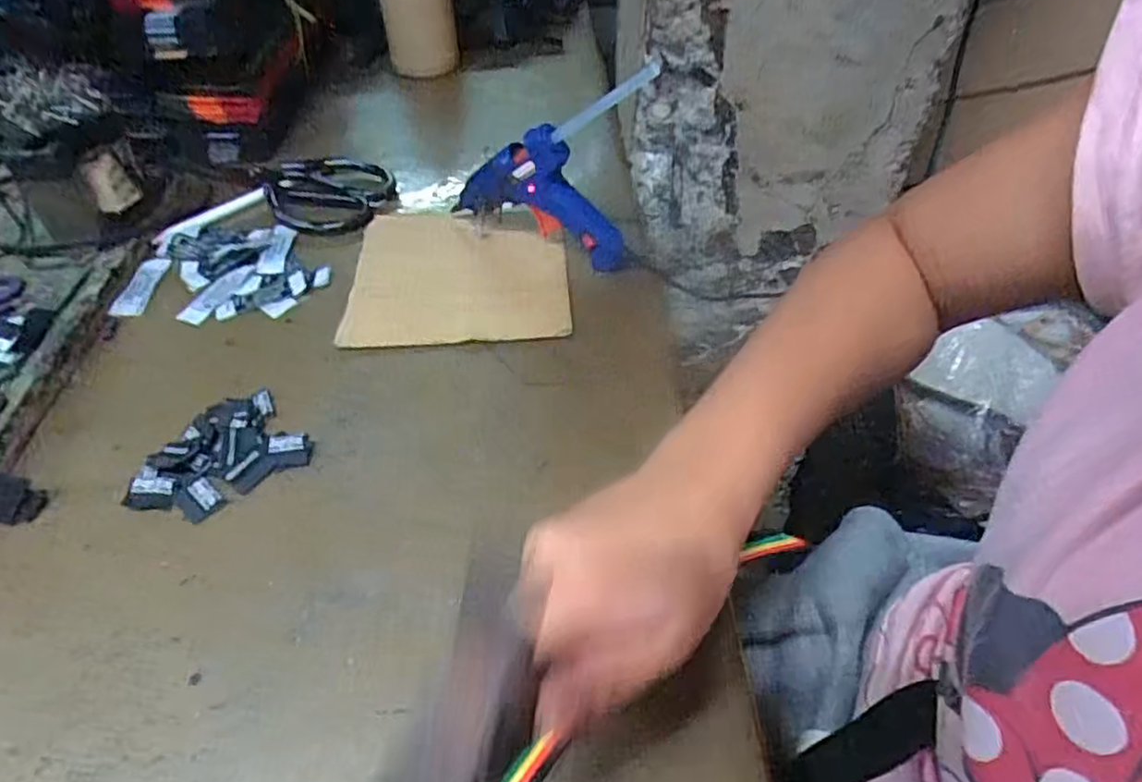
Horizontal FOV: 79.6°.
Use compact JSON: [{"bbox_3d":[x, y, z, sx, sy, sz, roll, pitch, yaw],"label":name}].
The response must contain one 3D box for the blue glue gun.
[{"bbox_3d":[-0.019,-0.160,0.475,0.155,0.140,0.030,18,48,17],"label":"blue glue gun"}]

